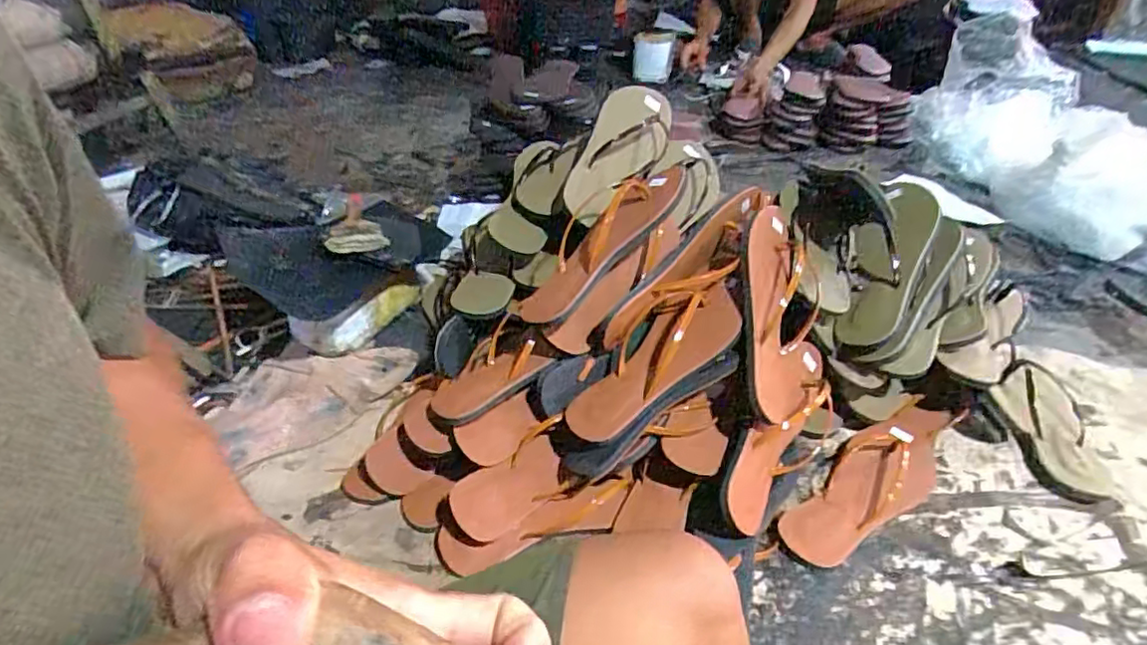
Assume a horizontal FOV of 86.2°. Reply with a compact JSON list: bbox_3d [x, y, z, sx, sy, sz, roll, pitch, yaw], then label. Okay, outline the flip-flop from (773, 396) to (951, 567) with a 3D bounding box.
[{"bbox_3d":[0.338,0.169,0.681,0.299,0.041,0.091,-27,45,-31],"label":"flip-flop"}]

